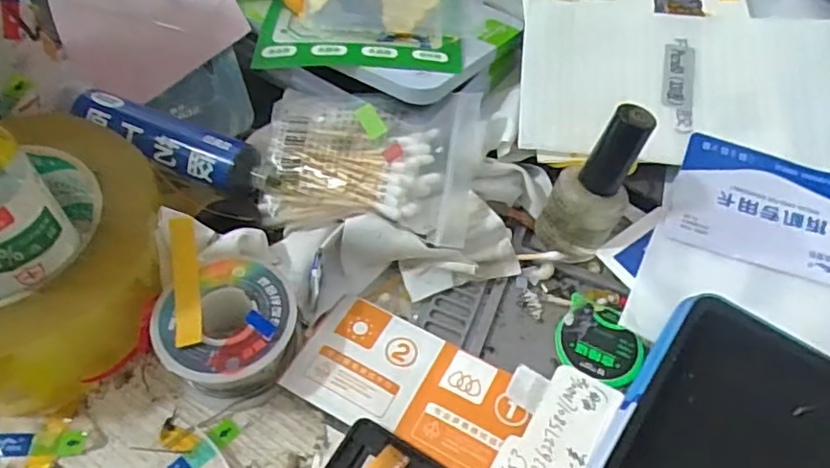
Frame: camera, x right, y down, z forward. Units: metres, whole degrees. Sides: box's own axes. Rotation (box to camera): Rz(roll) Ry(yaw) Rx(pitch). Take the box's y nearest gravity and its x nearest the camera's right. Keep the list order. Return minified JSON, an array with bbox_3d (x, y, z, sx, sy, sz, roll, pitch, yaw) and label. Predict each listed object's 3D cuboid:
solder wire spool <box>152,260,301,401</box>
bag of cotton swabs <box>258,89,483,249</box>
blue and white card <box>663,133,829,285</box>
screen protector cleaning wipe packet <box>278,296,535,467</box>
[{"bbox_3d":[-0.074,0.039,0.242,0.050,0.031,0.048,2,54,-2],"label":"solder wire spool"},{"bbox_3d":[-0.021,-0.036,0.274,0.099,0.022,0.074,5,54,0],"label":"bag of cotton swabs"},{"bbox_3d":[0.162,-0.010,0.271,0.085,0.004,0.053,18,77,10],"label":"blue and white card"},{"bbox_3d":[-0.002,0.060,0.241,0.091,0.004,0.049,23,54,16],"label":"screen protector cleaning wipe packet"}]

